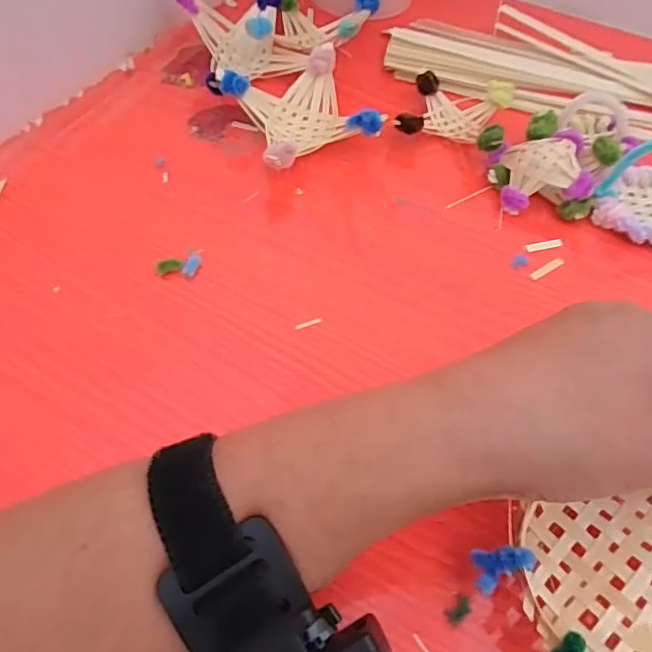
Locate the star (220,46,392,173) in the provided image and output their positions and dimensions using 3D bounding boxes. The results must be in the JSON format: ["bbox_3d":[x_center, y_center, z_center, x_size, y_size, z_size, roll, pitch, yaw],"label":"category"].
[{"bbox_3d":[-0.017,-0.140,0.379,0.086,0.035,0.088,-23,61,-17],"label":"star"}]

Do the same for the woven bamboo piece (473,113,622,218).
[{"bbox_3d":[0.142,-0.101,0.365,0.072,0.032,0.069,-19,60,-15],"label":"woven bamboo piece"}]

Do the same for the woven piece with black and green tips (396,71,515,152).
[{"bbox_3d":[0.088,-0.144,0.393,0.068,0.028,0.063,19,57,9],"label":"woven piece with black and green tips"}]

